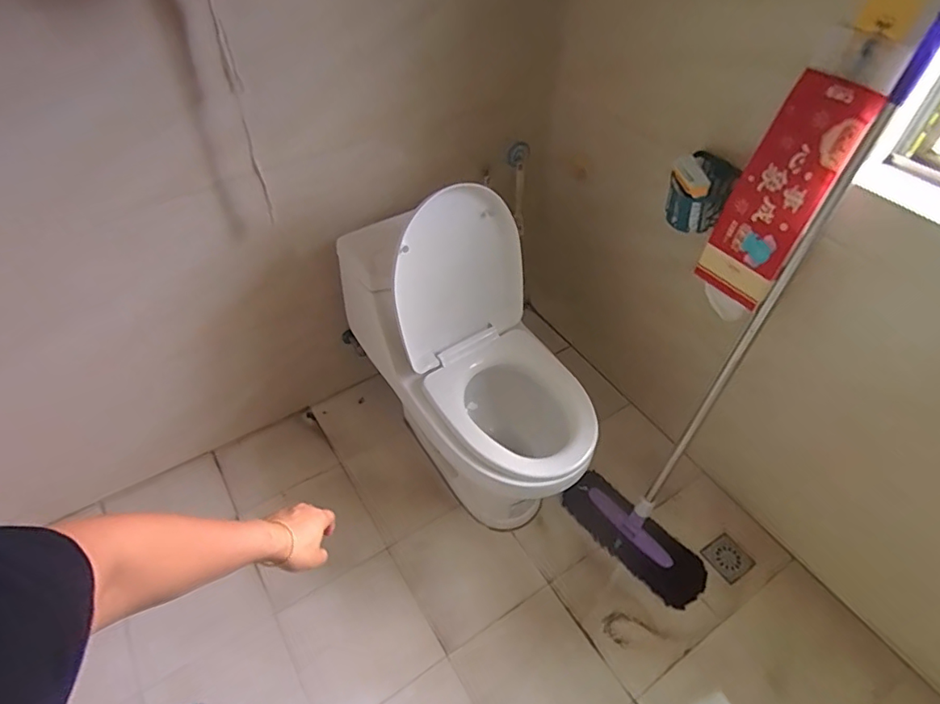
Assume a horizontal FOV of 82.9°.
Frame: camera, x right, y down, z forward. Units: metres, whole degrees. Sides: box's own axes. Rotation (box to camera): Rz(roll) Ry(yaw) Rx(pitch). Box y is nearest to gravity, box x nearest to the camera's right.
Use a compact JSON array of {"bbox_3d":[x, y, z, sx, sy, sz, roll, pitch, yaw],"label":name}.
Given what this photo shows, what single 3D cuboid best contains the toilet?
[{"bbox_3d":[0.020,0.029,1.298,0.690,0.746,0.370,36,57,27],"label":"toilet"}]

